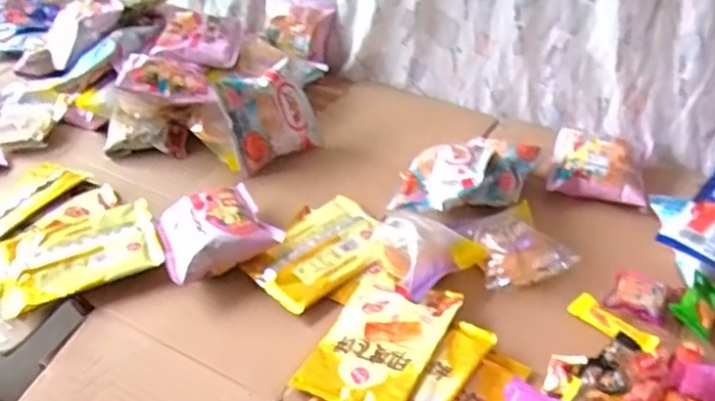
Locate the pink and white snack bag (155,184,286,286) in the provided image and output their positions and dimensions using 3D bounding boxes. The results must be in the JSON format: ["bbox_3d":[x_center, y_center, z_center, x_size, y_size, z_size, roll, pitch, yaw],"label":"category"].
[{"bbox_3d":[-0.154,0.030,0.695,0.114,0.047,0.105,-20,43,-23],"label":"pink and white snack bag"}]

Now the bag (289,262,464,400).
[{"bbox_3d":[0.023,0.126,0.599,0.101,0.015,0.154,18,42,21],"label":"bag"}]

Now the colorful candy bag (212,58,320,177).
[{"bbox_3d":[-0.109,-0.109,0.817,0.113,0.120,0.043,-20,17,-16],"label":"colorful candy bag"}]

